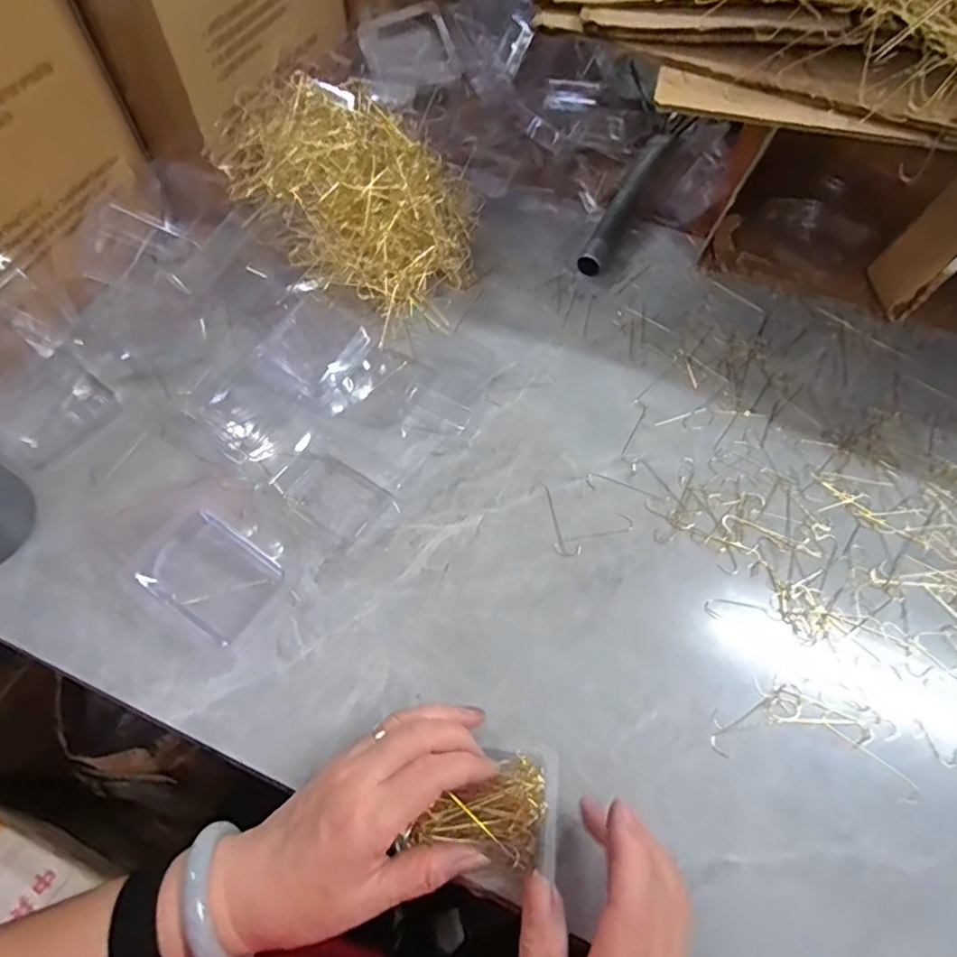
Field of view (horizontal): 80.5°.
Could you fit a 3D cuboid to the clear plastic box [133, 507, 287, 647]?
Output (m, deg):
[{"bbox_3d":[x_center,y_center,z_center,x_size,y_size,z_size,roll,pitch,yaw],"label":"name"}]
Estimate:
[{"bbox_3d":[-0.177,0.063,0.376,0.081,0.016,0.060,31,63,13],"label":"clear plastic box"}]

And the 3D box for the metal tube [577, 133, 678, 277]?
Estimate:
[{"bbox_3d":[0.157,-0.285,0.587,0.028,0.031,0.218,26,62,11],"label":"metal tube"}]

